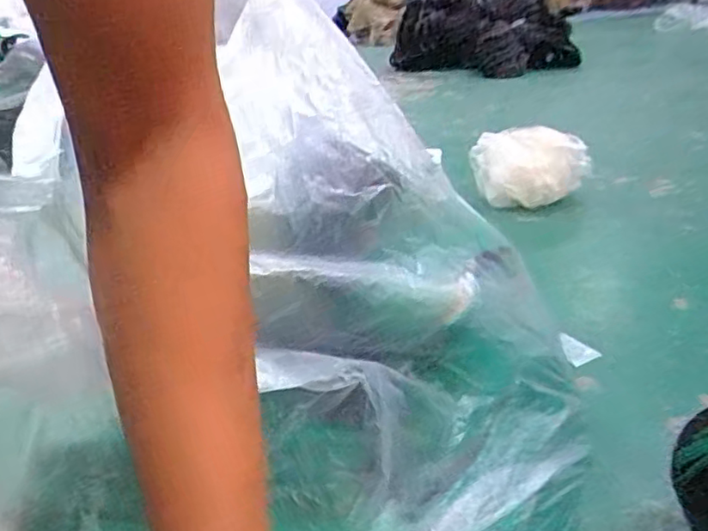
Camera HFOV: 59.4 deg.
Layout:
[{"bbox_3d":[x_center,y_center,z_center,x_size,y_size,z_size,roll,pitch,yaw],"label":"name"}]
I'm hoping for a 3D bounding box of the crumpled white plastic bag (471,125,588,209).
[{"bbox_3d":[0.382,-0.212,1.319,0.243,0.136,0.151,-4,24,6],"label":"crumpled white plastic bag"}]

